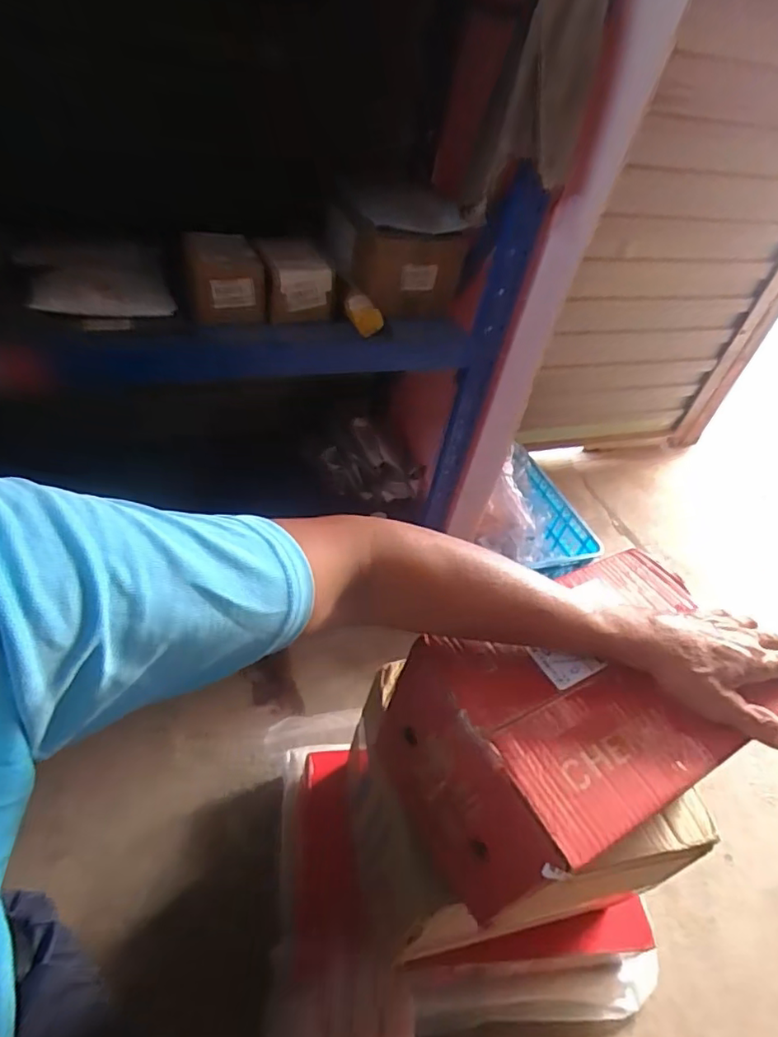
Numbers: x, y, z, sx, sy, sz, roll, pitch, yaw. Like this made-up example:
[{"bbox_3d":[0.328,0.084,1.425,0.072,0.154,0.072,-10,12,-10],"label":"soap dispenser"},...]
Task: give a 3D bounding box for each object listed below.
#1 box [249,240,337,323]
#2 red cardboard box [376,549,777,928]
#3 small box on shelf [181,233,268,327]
[{"bbox_3d":[-0.143,-0.369,0.865,0.105,0.086,0.149,-8,45,-16],"label":"box"},{"bbox_3d":[0.164,0.171,0.500,0.293,0.128,0.181,-19,49,-26],"label":"red cardboard box"},{"bbox_3d":[-0.236,-0.335,0.817,0.097,0.105,0.097,-10,50,-21],"label":"small box on shelf"}]

